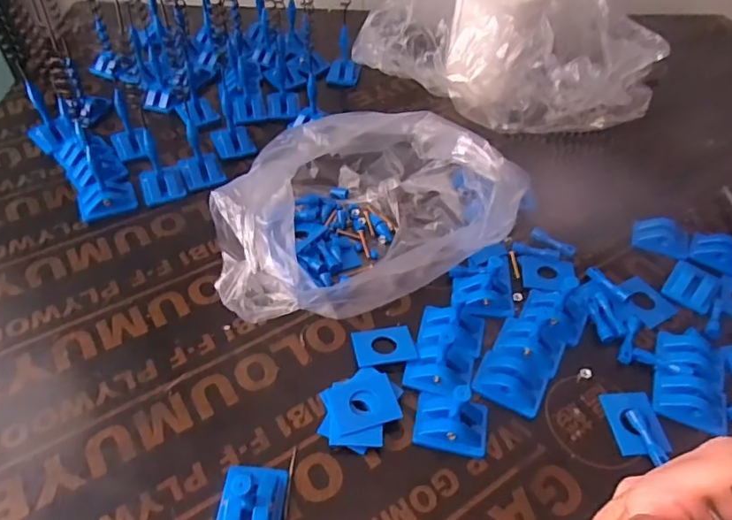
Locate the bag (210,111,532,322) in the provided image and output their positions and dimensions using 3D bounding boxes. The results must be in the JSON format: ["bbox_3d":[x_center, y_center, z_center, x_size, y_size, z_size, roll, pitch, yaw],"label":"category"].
[{"bbox_3d":[-0.006,-0.051,0.411,0.232,0.089,0.156,-15,50,-16],"label":"bag"}]

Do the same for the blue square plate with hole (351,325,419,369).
[{"bbox_3d":[0.013,0.059,0.369,0.042,0.006,0.033,-9,49,-11],"label":"blue square plate with hole"}]

